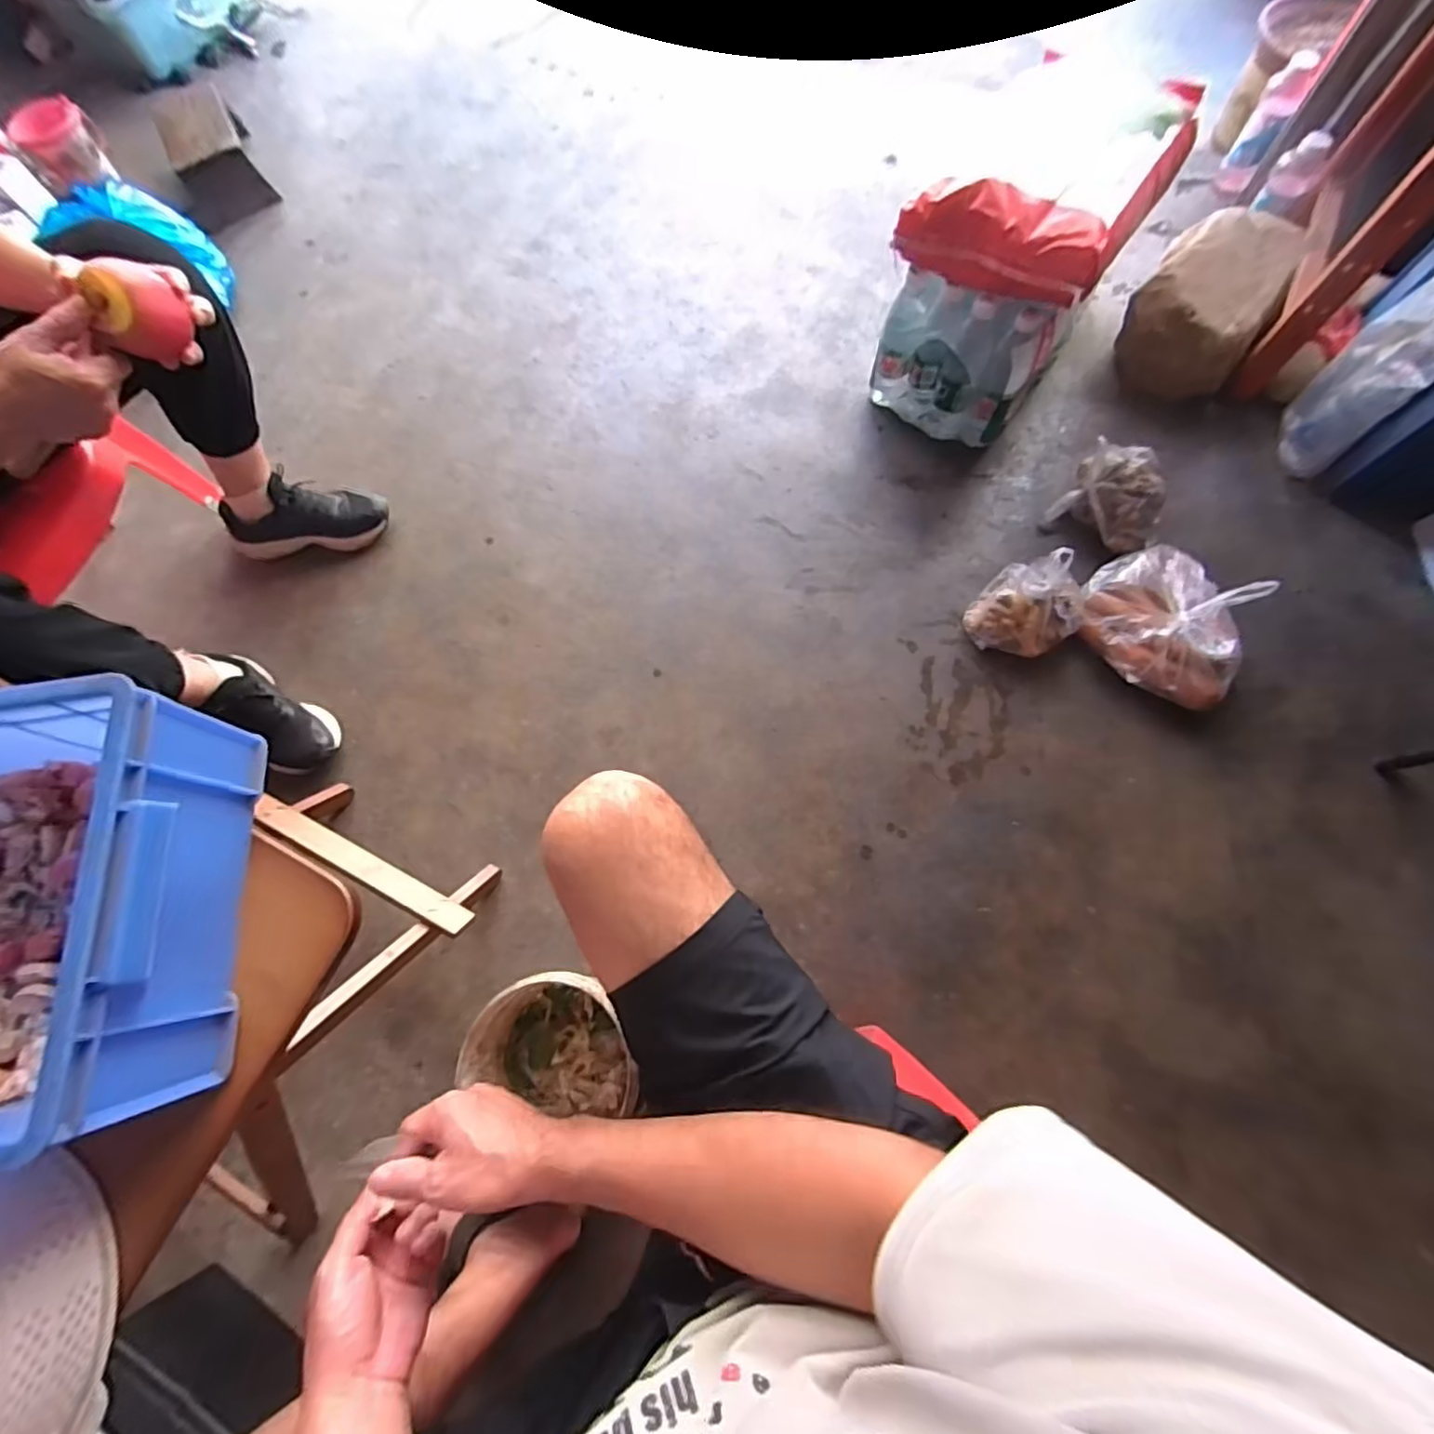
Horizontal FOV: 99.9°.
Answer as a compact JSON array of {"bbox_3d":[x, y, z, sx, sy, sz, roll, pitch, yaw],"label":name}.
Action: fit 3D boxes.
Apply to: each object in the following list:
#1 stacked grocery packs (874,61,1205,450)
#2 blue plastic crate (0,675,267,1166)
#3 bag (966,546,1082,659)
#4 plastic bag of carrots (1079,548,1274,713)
[{"bbox_3d":[0.506,-0.772,1.006,0.290,0.382,0.492,30,76,12],"label":"stacked grocery packs"},{"bbox_3d":[-0.512,0.132,0.385,0.352,0.125,0.253,-6,72,1],"label":"blue plastic crate"},{"bbox_3d":[0.485,-0.173,0.927,0.139,0.118,0.148,41,76,14],"label":"bag"},{"bbox_3d":[0.697,-0.144,0.932,0.216,0.087,0.251,-38,74,-12],"label":"plastic bag of carrots"}]

